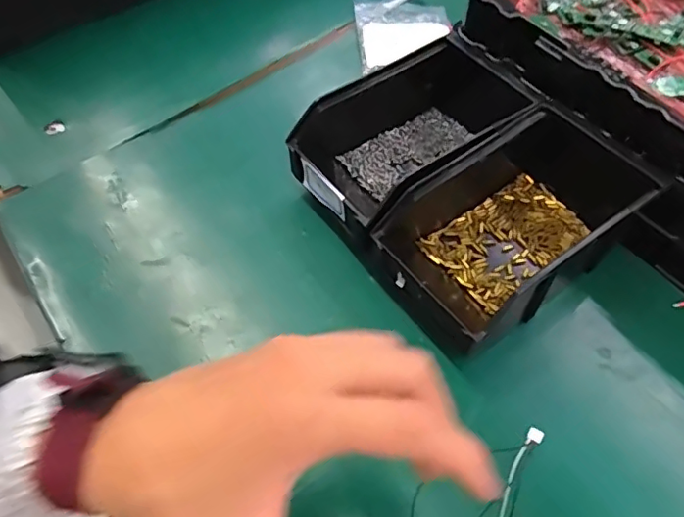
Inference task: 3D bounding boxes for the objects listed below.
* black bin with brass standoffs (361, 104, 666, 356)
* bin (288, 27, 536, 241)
[{"bbox_3d":[0.124,-0.032,0.398,0.194,0.069,0.105,-33,61,-20],"label":"black bin with brass standoffs"},{"bbox_3d":[0.070,-0.105,0.448,0.214,0.074,0.103,-32,61,-19],"label":"bin"}]

